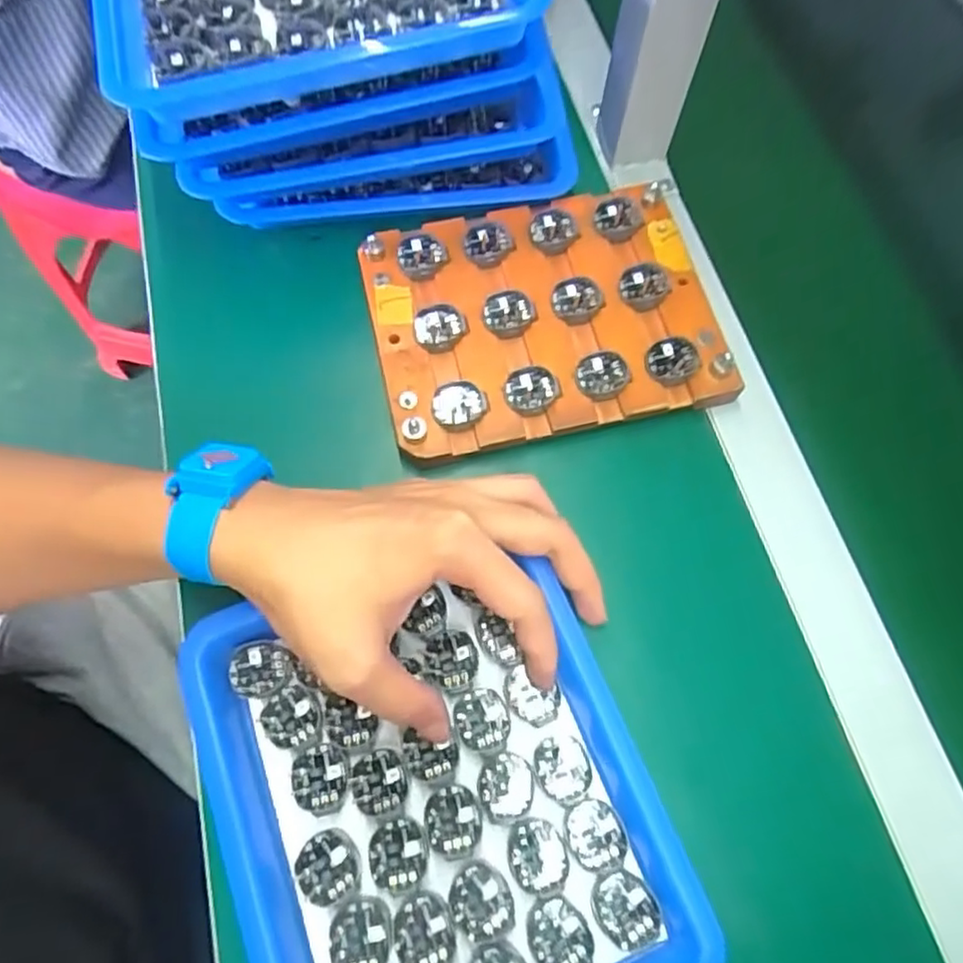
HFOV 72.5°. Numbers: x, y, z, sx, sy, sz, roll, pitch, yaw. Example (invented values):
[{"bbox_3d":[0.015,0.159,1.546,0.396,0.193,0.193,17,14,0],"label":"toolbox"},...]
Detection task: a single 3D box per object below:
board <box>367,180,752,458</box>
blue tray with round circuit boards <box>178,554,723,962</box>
[{"bbox_3d":[0.037,-0.095,0.370,0.190,0.023,0.144,-11,68,-6],"label":"board"},{"bbox_3d":[-0.019,0.137,0.281,0.175,0.024,0.205,-22,70,-10],"label":"blue tray with round circuit boards"}]

